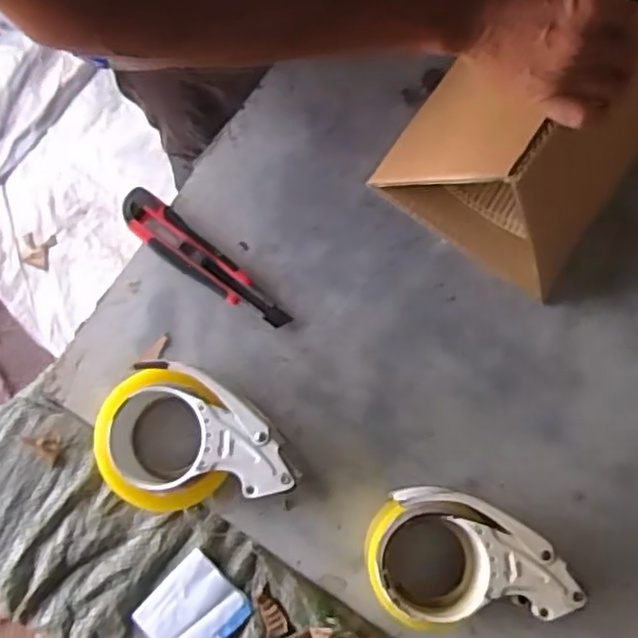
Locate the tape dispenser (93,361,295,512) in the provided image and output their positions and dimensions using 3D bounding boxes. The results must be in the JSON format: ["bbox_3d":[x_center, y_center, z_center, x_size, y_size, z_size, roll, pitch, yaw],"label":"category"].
[{"bbox_3d":[-0.102,0.092,0.549,0.146,0.071,0.113,-10,78,-2],"label":"tape dispenser"}]

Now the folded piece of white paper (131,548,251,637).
[{"bbox_3d":[-0.105,0.242,0.557,0.068,0.005,0.077,43,81,8],"label":"folded piece of white paper"}]

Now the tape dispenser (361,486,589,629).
[{"bbox_3d":[0.111,0.182,0.535,0.144,0.069,0.104,-9,78,-2],"label":"tape dispenser"}]

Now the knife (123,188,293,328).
[{"bbox_3d":[-0.103,-0.051,0.600,0.177,0.018,0.037,38,81,8],"label":"knife"}]

